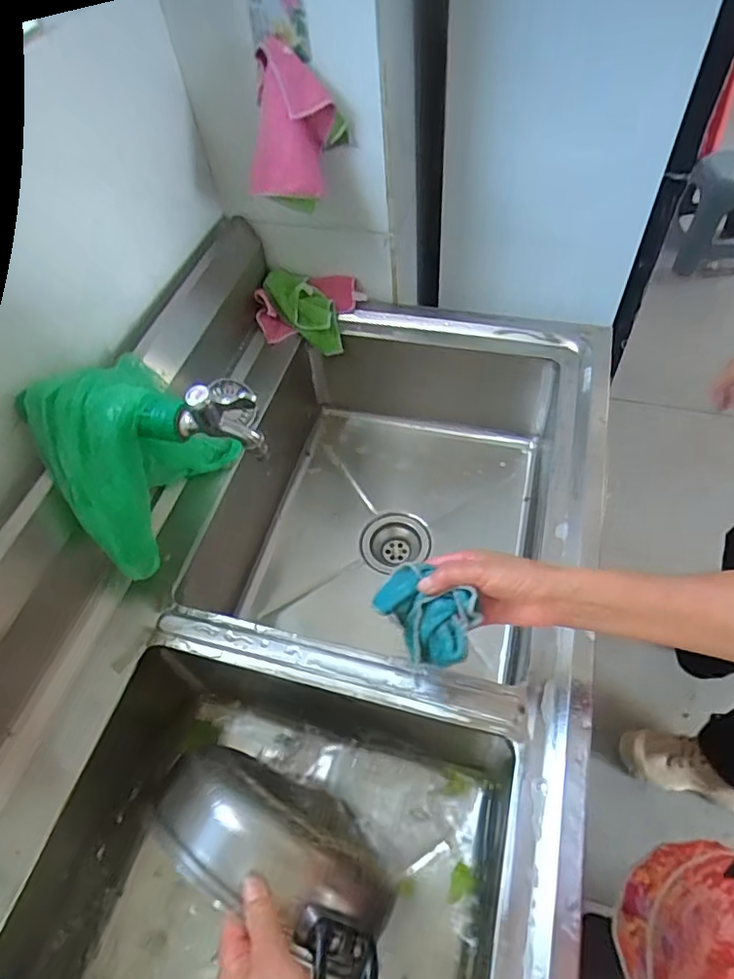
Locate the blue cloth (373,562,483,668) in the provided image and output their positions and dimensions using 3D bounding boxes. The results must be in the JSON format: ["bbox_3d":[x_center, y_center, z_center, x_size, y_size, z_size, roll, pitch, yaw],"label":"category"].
[{"bbox_3d":[0.054,0.113,0.504,0.053,0.077,0.089,-40,60,-22],"label":"blue cloth"}]

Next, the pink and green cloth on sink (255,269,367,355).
[{"bbox_3d":[-0.089,-0.270,0.848,0.147,0.045,0.109,9,87,5],"label":"pink and green cloth on sink"}]

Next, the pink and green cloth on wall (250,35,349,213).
[{"bbox_3d":[-0.081,-0.409,0.643,0.112,0.148,0.046,2,54,7],"label":"pink and green cloth on wall"}]

